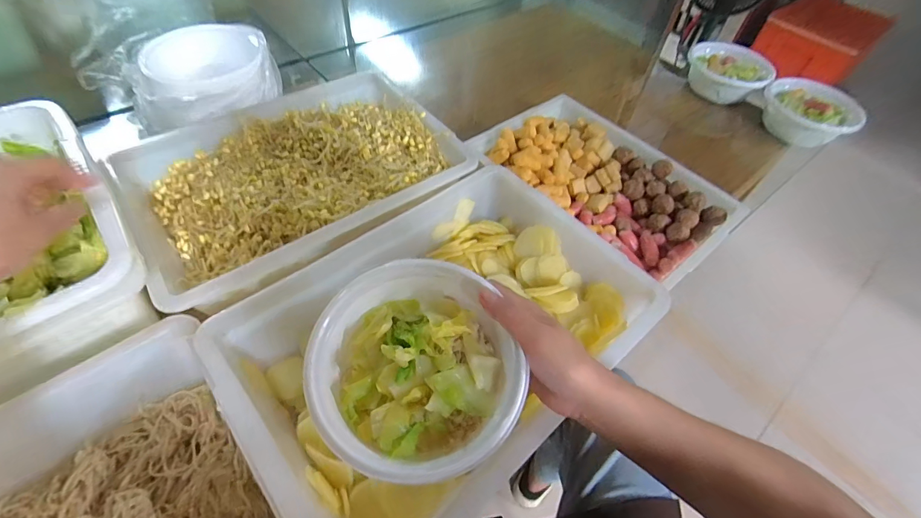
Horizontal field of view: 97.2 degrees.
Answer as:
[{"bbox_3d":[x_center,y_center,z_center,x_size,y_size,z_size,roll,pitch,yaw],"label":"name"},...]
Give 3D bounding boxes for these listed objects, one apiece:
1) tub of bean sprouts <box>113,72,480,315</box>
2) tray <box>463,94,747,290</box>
[{"bbox_3d":[-0.222,-0.123,0.555,0.396,0.085,0.310,-30,61,-25],"label":"tub of bean sprouts"},{"bbox_3d":[0.195,-0.112,0.572,0.335,0.062,0.202,39,58,22],"label":"tray"}]

